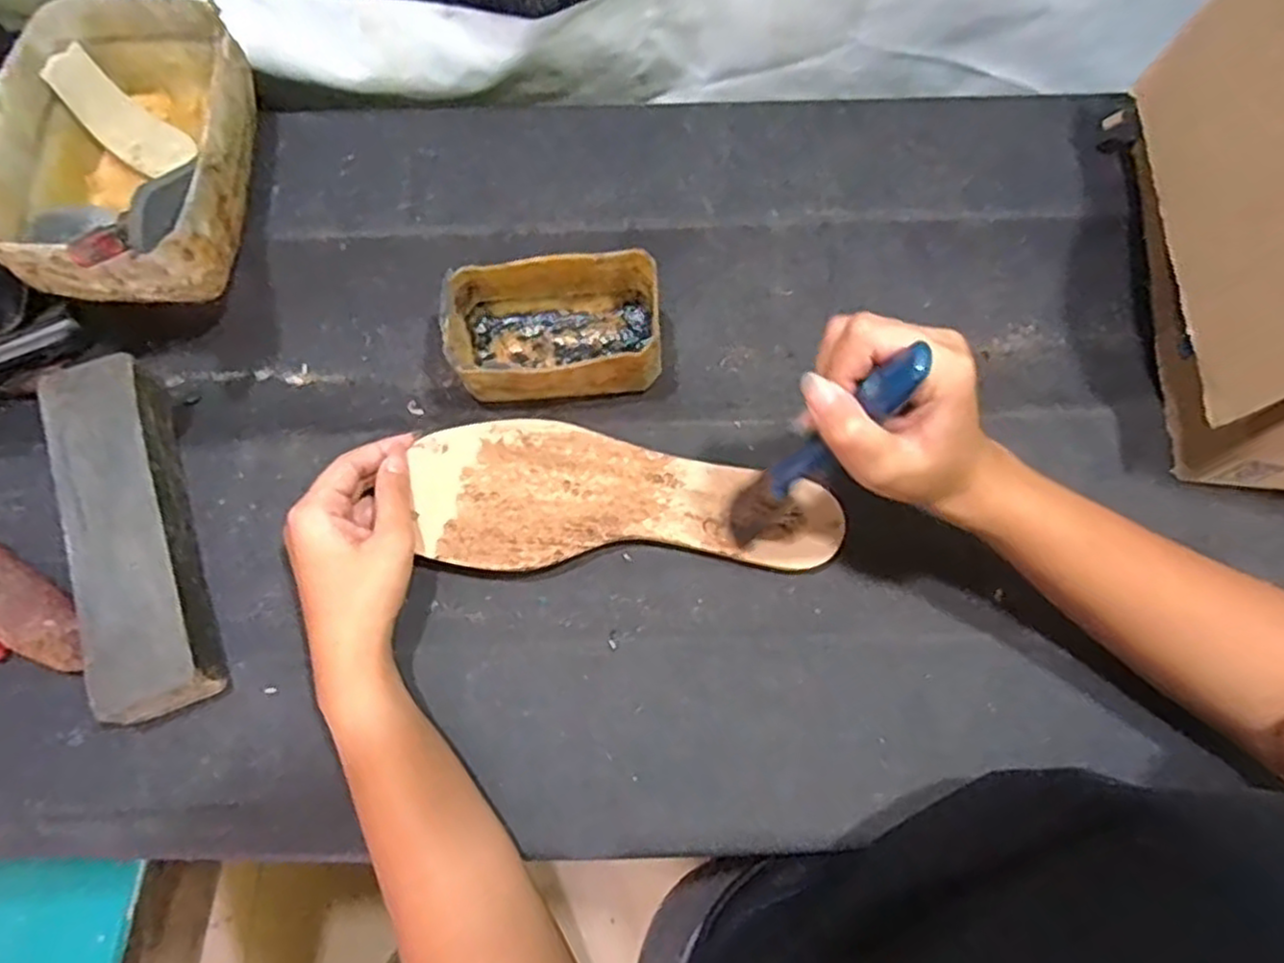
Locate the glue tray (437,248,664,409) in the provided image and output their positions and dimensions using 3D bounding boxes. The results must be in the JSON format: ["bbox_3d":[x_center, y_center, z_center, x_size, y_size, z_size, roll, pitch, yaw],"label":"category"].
[{"bbox_3d":[-0.052,-0.091,0.453,0.126,0.062,0.081,-9,70,-3],"label":"glue tray"}]

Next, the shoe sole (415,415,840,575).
[{"bbox_3d":[-0.008,0.012,0.406,0.229,0.007,0.083,6,72,0],"label":"shoe sole"}]

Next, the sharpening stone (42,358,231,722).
[{"bbox_3d":[-0.273,0.025,0.395,0.052,0.035,0.198,-21,71,-7],"label":"sharpening stone"}]

